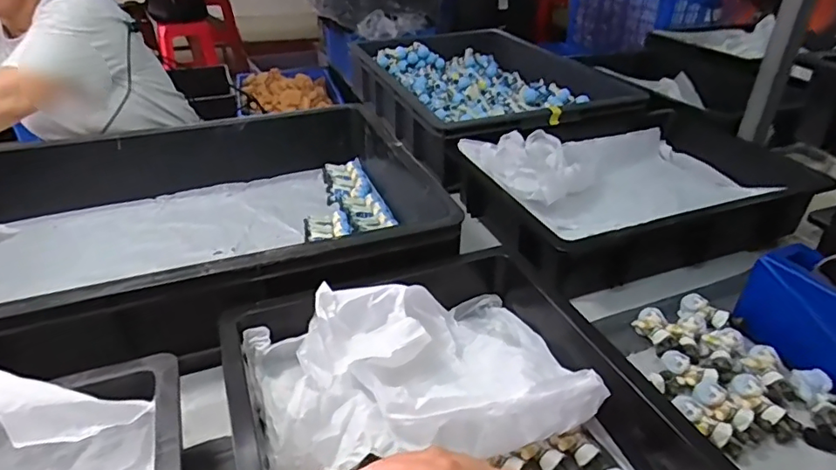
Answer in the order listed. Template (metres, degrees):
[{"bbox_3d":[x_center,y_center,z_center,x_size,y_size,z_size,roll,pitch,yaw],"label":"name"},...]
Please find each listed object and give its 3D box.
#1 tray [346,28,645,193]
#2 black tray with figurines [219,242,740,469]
[{"bbox_3d":[0.123,-0.302,1.085,0.386,0.097,0.580,-12,35,-19],"label":"tray"},{"bbox_3d":[0.043,0.178,0.393,0.306,0.088,0.464,-13,35,-20],"label":"black tray with figurines"}]

